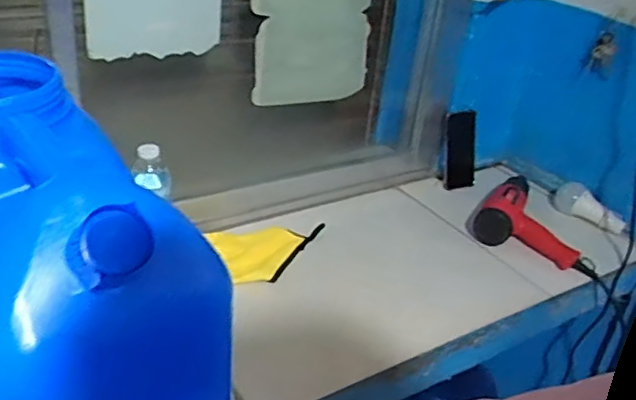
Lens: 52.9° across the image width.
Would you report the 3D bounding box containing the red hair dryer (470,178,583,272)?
[{"bbox_3d":[0.411,0.044,1.230,0.194,0.079,0.151,19,32,21],"label":"red hair dryer"}]

